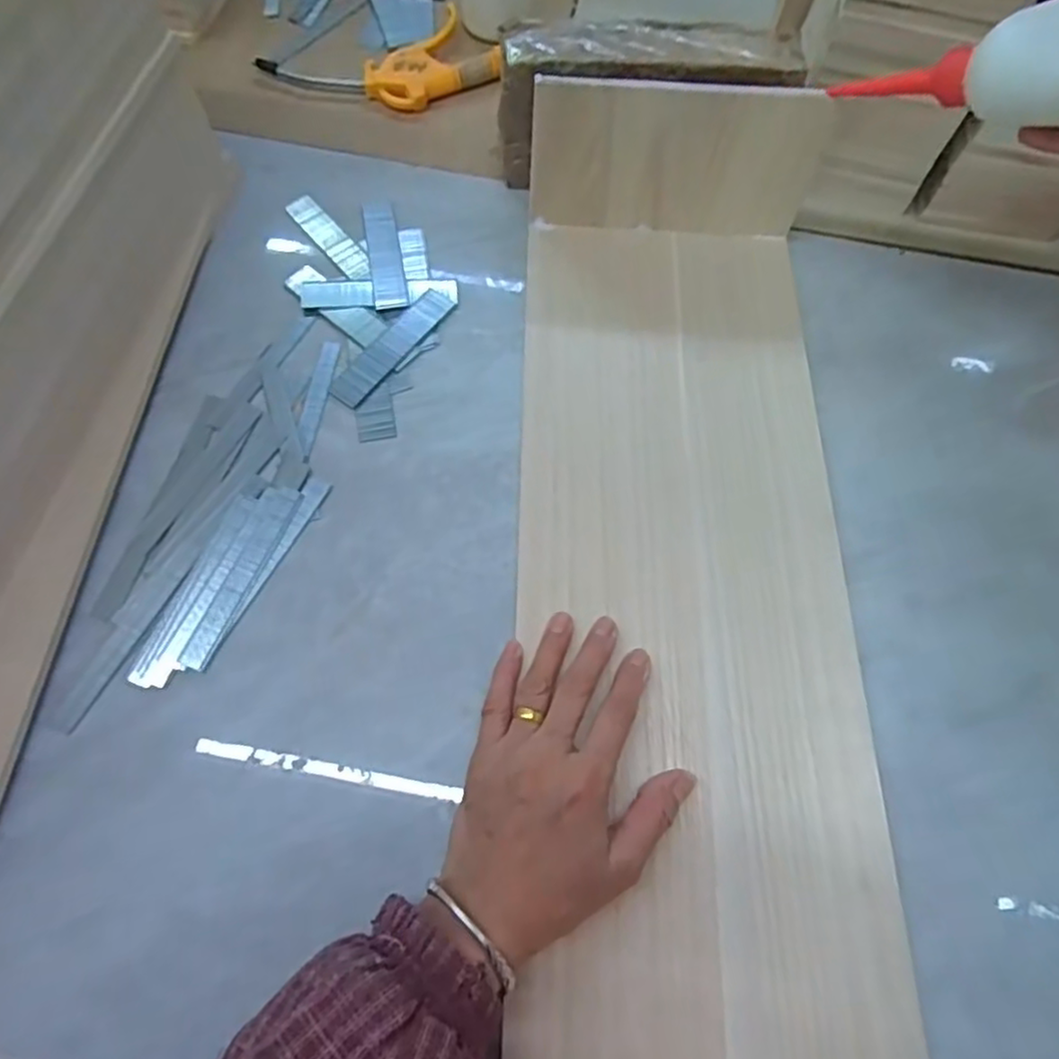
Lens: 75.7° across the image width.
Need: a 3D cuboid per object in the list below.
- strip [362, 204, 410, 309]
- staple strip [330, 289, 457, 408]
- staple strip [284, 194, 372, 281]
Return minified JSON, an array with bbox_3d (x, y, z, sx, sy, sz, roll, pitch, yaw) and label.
[{"bbox_3d":[-0.107,-0.204,0.505,0.024,0.005,0.106,-10,67,-6],"label":"strip"},{"bbox_3d":[-0.094,-0.128,0.471,0.024,0.004,0.108,33,70,12],"label":"staple strip"},{"bbox_3d":[-0.147,-0.216,0.505,0.023,0.004,0.092,-37,73,-16],"label":"staple strip"}]

